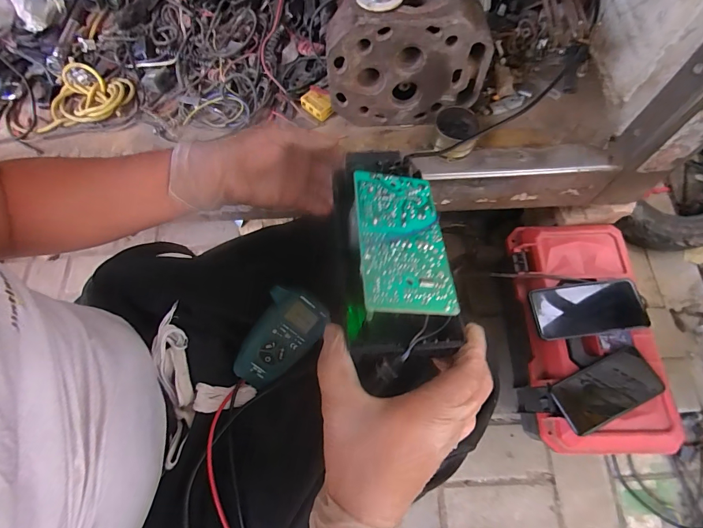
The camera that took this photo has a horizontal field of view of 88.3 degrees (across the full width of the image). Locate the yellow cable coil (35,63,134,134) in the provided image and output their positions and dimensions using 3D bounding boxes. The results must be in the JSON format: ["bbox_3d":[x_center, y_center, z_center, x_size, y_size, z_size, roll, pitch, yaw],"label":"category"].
[{"bbox_3d":[-0.440,-0.268,0.595,0.129,0.037,0.115,11,69,8],"label":"yellow cable coil"}]

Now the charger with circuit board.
[{"bbox_3d":[0.032,-0.008,0.285,0.083,0.054,0.181,-5,58,1],"label":"charger with circuit board"}]

